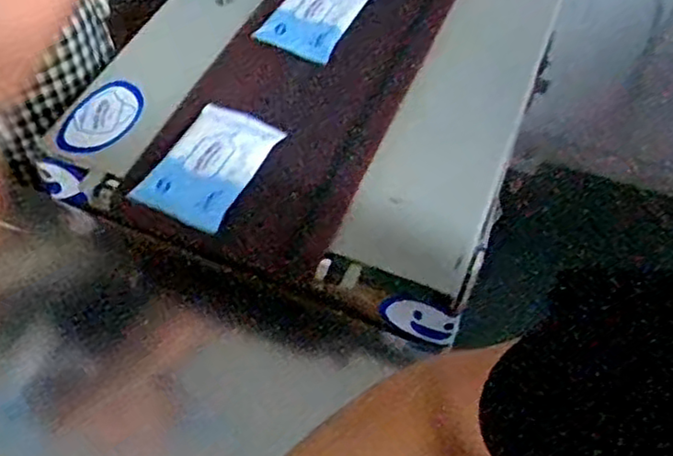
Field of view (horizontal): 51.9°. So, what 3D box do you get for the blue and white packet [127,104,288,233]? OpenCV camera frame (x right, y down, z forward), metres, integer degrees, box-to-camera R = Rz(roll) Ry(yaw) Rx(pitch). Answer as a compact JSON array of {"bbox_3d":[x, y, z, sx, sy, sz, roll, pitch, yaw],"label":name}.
[{"bbox_3d":[-0.122,-0.061,0.660,0.087,0.019,0.145,20,56,11],"label":"blue and white packet"}]

